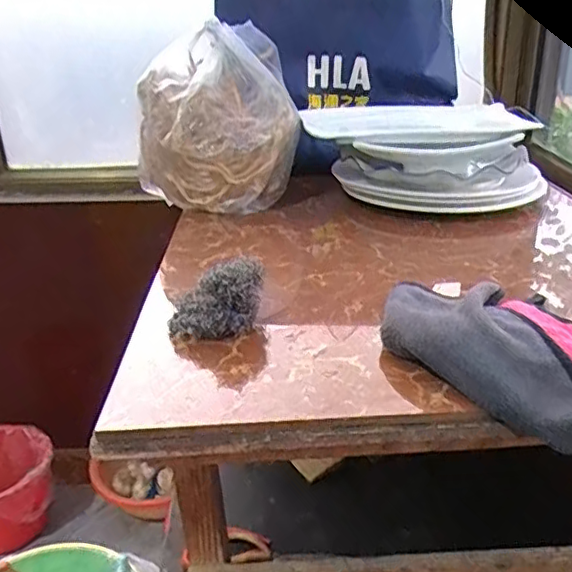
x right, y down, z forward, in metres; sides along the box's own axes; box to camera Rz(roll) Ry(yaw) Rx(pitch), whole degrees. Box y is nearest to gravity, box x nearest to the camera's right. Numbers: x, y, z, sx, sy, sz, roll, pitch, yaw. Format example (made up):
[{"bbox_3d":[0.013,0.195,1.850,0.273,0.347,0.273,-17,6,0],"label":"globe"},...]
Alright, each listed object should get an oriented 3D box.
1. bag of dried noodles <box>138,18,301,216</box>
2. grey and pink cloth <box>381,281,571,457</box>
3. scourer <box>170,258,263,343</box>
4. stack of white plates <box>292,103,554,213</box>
[{"bbox_3d":[-0.098,-0.228,0.830,0.201,0.216,0.175,-7,27,-11],"label":"bag of dried noodles"},{"bbox_3d":[0.154,0.039,0.441,0.189,0.048,0.126,16,32,33],"label":"grey and pink cloth"},{"bbox_3d":[-0.058,0.014,0.508,0.080,0.062,0.043,-4,26,-4],"label":"scourer"},{"bbox_3d":[0.194,-0.189,0.857,0.265,0.091,0.283,-5,26,-6],"label":"stack of white plates"}]

